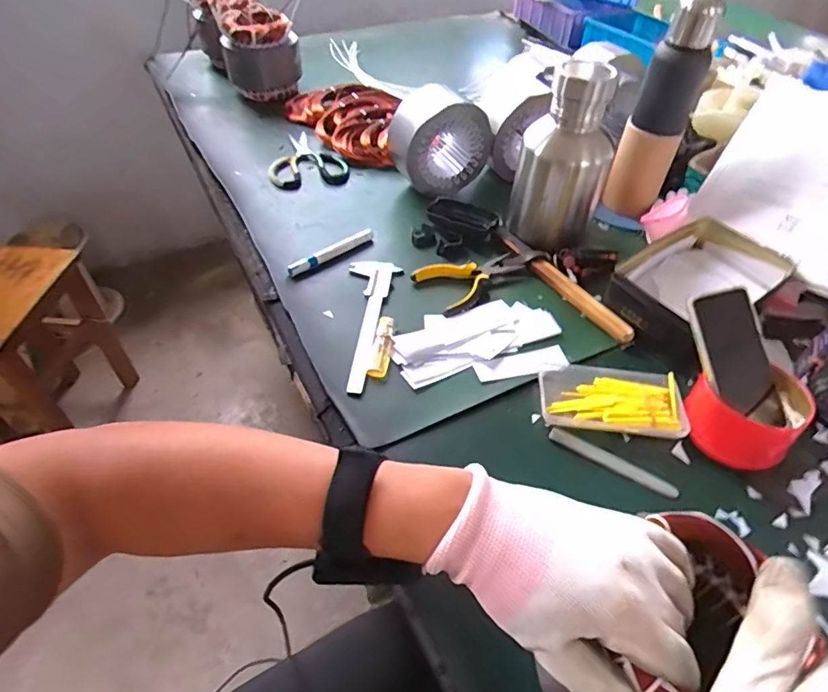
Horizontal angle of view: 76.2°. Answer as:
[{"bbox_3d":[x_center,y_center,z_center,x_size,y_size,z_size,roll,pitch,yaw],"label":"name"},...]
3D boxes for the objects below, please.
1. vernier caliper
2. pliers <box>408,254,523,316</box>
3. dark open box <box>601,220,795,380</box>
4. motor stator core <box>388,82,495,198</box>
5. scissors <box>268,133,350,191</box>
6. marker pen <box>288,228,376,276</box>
[{"bbox_3d":[-0.069,-0.036,0.654,0.065,0.009,0.226,9,47,6],"label":"vernier caliper"},{"bbox_3d":[0.084,-0.094,0.706,0.147,0.016,0.088,-22,52,-21],"label":"pliers"},{"bbox_3d":[0.366,-0.081,0.684,0.249,0.047,0.149,-31,55,-27],"label":"dark open box"},{"bbox_3d":[0.042,-0.330,0.845,0.148,0.136,0.105,-14,49,-14],"label":"motor stator core"},{"bbox_3d":[-0.192,-0.335,0.936,0.131,0.023,0.193,-12,47,-11],"label":"scissors"},{"bbox_3d":[-0.114,-0.132,0.738,0.143,0.017,0.010,-34,56,-29],"label":"marker pen"}]

